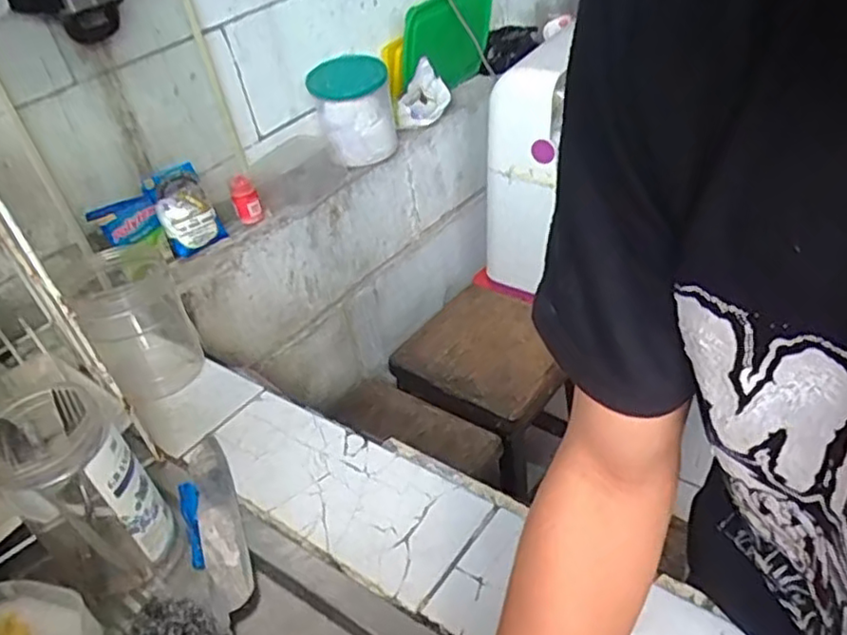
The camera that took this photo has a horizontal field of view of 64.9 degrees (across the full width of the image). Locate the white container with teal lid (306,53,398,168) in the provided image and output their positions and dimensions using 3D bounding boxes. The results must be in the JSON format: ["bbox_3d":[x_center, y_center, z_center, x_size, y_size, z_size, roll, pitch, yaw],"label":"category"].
[{"bbox_3d":[-0.126,-0.373,1.205,0.137,0.152,0.170,-10,36,0],"label":"white container with teal lid"}]

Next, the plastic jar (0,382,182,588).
[{"bbox_3d":[-0.278,0.139,0.540,0.102,0.154,0.089,-22,38,-16],"label":"plastic jar"}]

